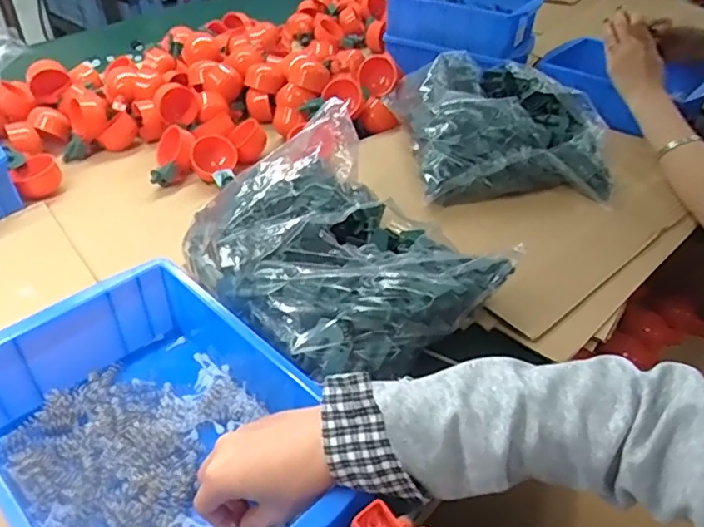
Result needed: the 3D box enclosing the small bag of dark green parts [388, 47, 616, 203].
[{"bbox_3d":[0.202,-0.208,0.817,0.247,0.085,0.303,-4,40,-5],"label":"small bag of dark green parts"}]

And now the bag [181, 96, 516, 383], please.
[{"bbox_3d":[-0.020,-0.028,0.570,0.226,0.085,0.277,-26,46,-29],"label":"bag"}]

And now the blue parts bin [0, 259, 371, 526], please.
[{"bbox_3d":[-0.143,0.133,0.442,0.288,0.090,0.206,35,50,30],"label":"blue parts bin"}]

